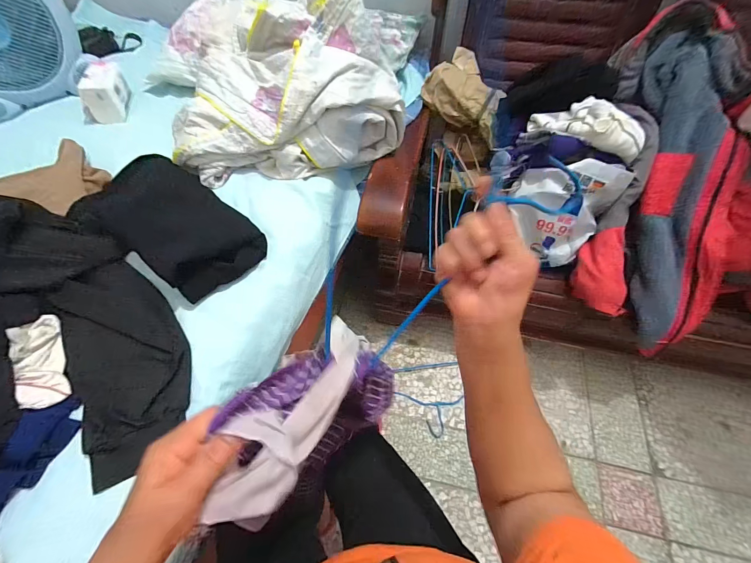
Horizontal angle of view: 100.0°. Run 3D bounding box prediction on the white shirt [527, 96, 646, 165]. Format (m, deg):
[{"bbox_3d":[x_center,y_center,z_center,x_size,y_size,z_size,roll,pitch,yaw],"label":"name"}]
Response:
[{"bbox_3d":[0.481,-0.354,0.694,0.165,0.088,0.202,-19,60,-11],"label":"white shirt"}]

